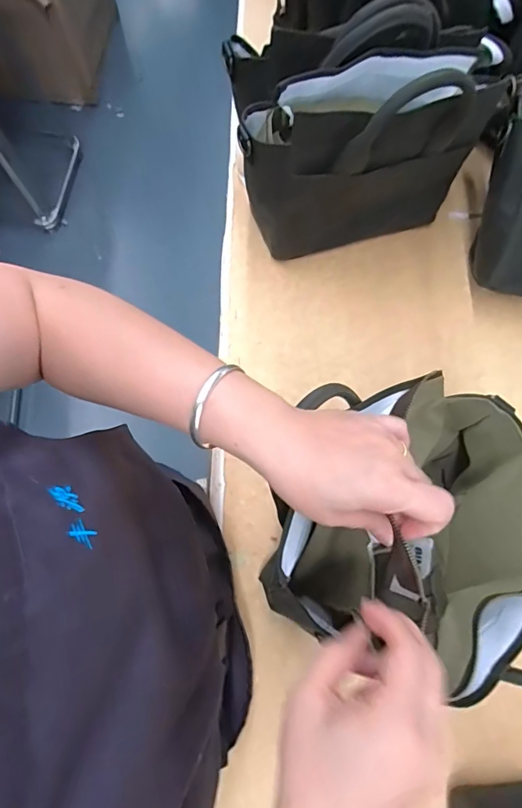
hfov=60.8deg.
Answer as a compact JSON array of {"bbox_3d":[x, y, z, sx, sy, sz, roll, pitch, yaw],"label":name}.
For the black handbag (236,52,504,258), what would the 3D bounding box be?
[{"bbox_3d":[0.118,-0.279,0.510,0.267,0.242,0.101,-19,75,-5],"label":"black handbag"}]

